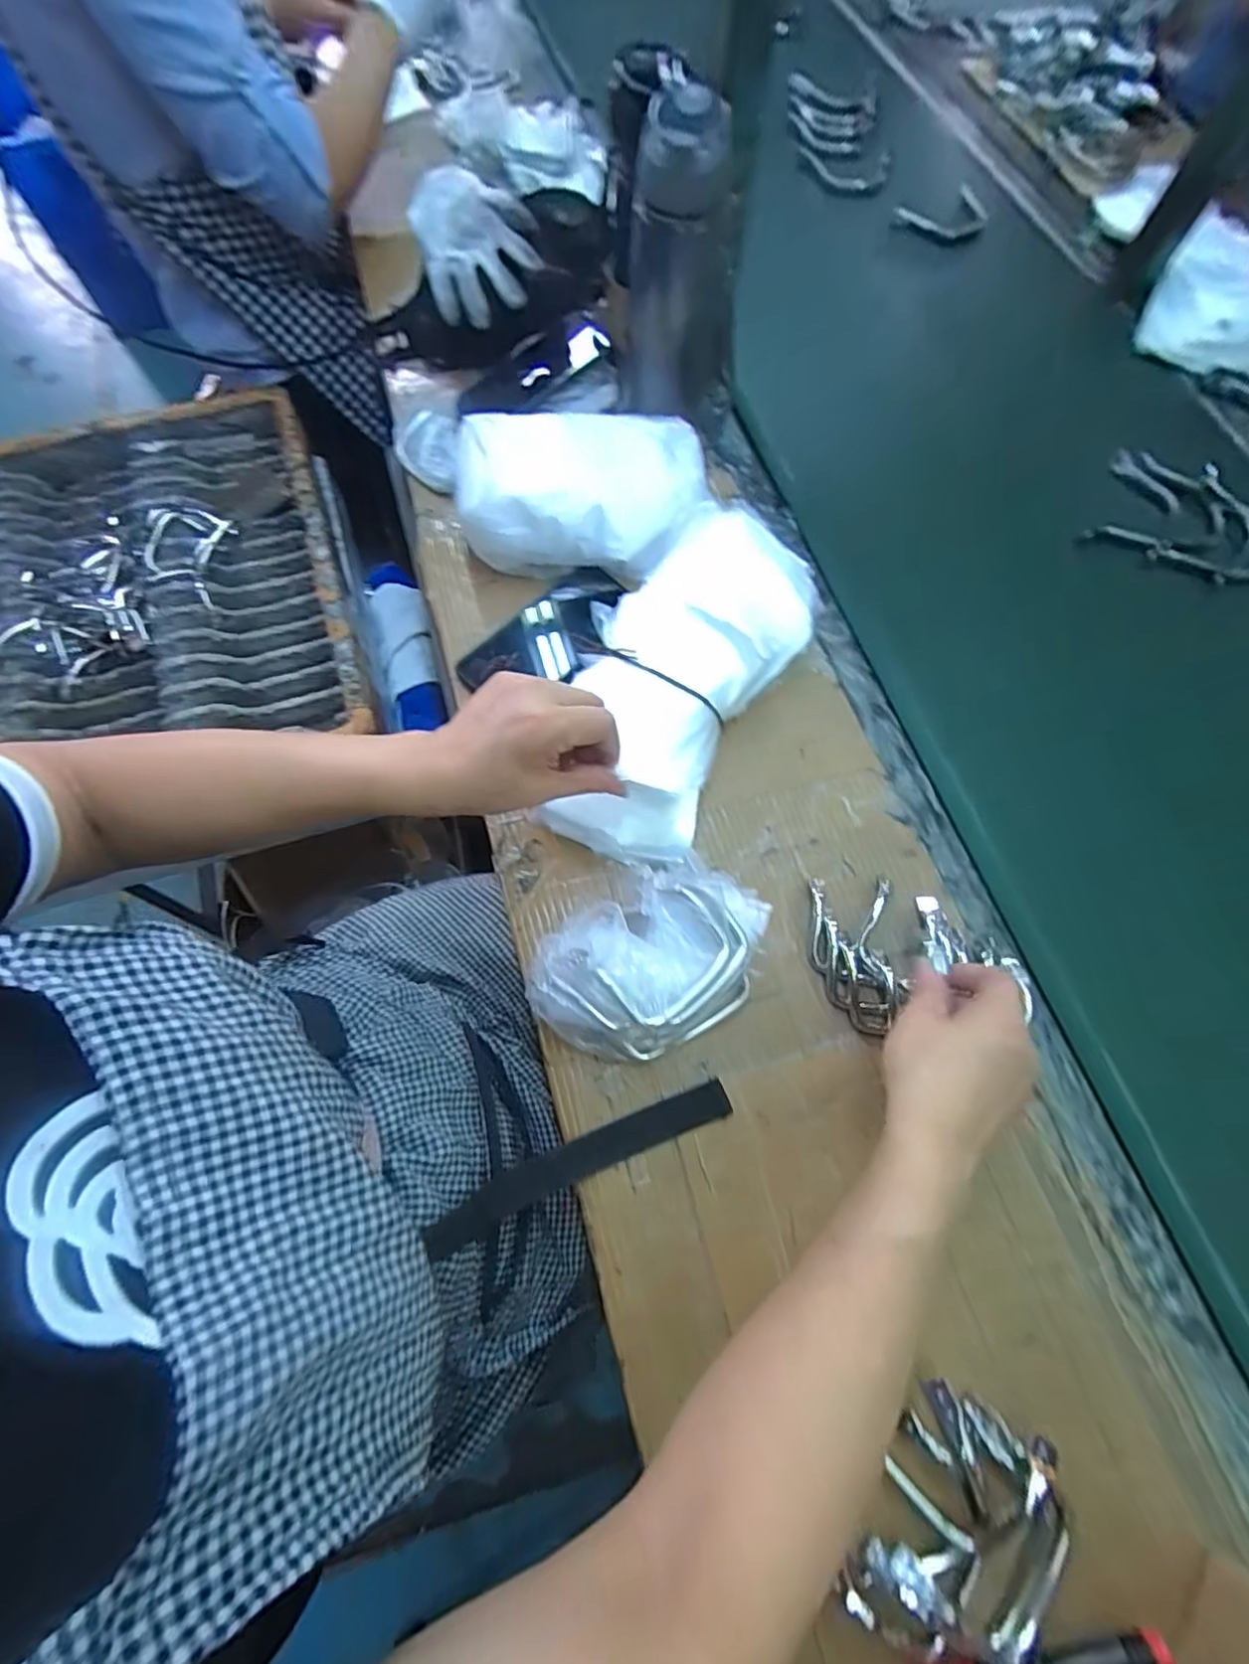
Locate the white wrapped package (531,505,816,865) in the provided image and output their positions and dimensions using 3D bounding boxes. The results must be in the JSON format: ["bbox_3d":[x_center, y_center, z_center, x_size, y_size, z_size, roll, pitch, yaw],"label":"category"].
[{"bbox_3d":[0.044,-0.125,0.491,0.146,0.078,0.304,27,71,8],"label":"white wrapped package"}]

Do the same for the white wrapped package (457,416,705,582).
[{"bbox_3d":[-0.038,-0.308,0.552,0.215,0.083,0.133,5,70,0],"label":"white wrapped package"}]

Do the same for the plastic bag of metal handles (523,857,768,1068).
[{"bbox_3d":[0.022,0.088,0.408,0.161,0.082,0.103,-32,74,-12],"label":"plastic bag of metal handles"}]

